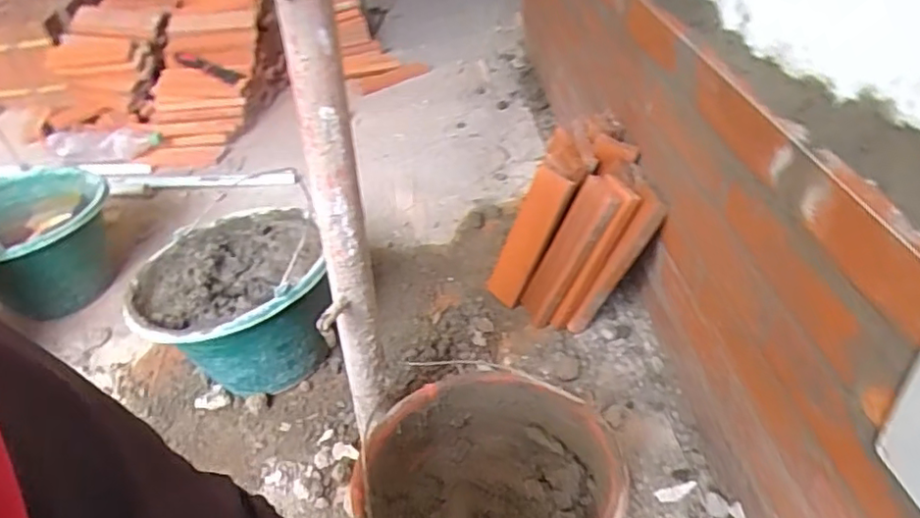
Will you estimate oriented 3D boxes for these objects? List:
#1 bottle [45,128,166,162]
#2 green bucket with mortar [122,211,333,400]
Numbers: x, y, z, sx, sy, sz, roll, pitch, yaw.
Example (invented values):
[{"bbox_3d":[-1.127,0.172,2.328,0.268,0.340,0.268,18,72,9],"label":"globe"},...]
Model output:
[{"bbox_3d":[-0.858,-0.268,1.477,0.271,0.078,0.081,-4,37,4],"label":"bottle"},{"bbox_3d":[-0.296,0.072,0.863,0.238,0.183,0.255,-5,37,3],"label":"green bucket with mortar"}]

